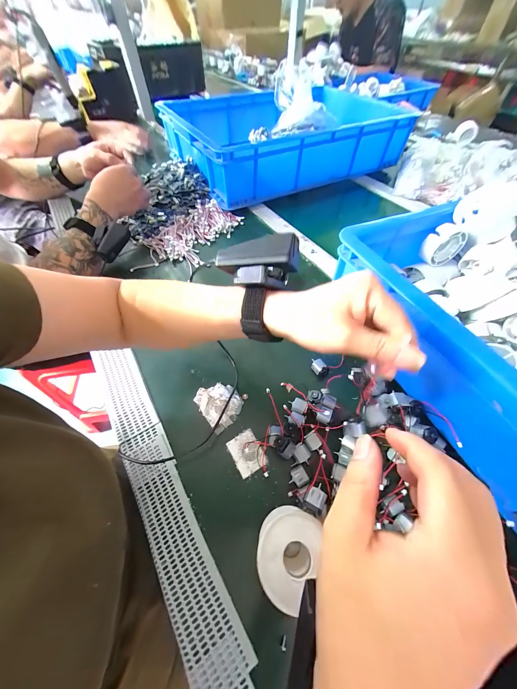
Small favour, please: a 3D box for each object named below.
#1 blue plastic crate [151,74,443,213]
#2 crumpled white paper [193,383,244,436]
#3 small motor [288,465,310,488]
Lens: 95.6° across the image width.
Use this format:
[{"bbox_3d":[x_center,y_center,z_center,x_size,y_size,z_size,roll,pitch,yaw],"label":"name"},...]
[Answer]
[{"bbox_3d":[0.049,-0.606,0.683,0.557,0.127,0.478,-25,60,-15],"label":"blue plastic crate"},{"bbox_3d":[-0.054,0.081,0.324,0.052,0.006,0.065,-35,63,-21],"label":"crumpled white paper"},{"bbox_3d":[0.045,0.150,0.265,0.020,0.009,0.019,-27,60,-16],"label":"small motor"}]

